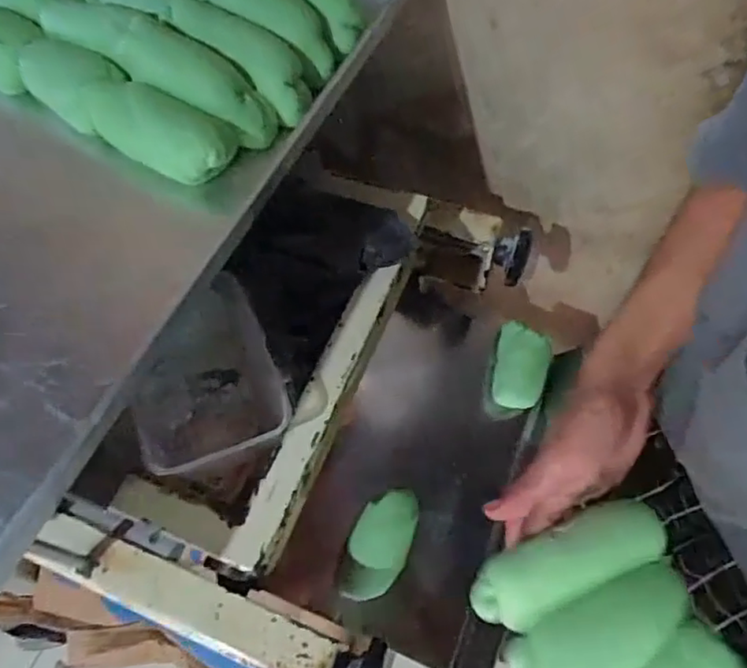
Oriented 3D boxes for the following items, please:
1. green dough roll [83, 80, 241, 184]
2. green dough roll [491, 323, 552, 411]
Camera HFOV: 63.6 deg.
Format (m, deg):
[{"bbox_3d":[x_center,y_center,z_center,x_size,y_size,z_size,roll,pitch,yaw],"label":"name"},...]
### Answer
[{"bbox_3d":[-0.155,-0.148,0.439,0.114,0.037,0.047,19,64,14],"label":"green dough roll"},{"bbox_3d":[0.175,0.029,0.708,0.060,0.043,0.109,9,62,9],"label":"green dough roll"}]

